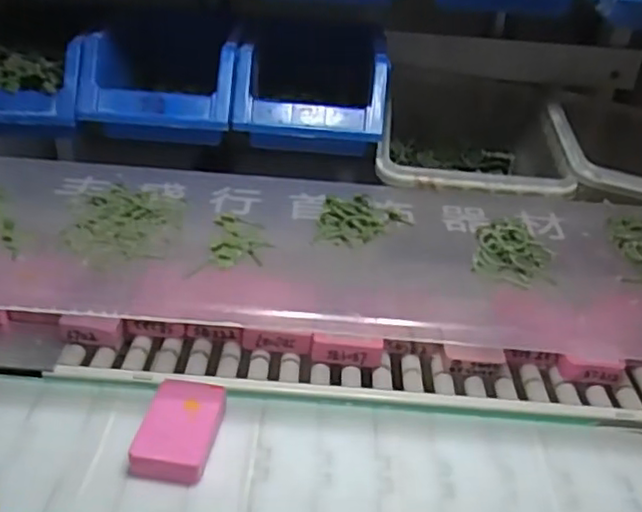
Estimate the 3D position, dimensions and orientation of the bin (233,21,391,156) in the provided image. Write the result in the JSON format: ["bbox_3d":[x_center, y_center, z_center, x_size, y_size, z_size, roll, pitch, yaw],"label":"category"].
[{"bbox_3d":[-0.008,-0.141,0.567,0.127,0.088,0.134,2,32,-4],"label":"bin"}]

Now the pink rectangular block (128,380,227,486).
[{"bbox_3d":[-0.089,0.110,0.415,0.044,0.018,0.072,8,32,5],"label":"pink rectangular block"}]

